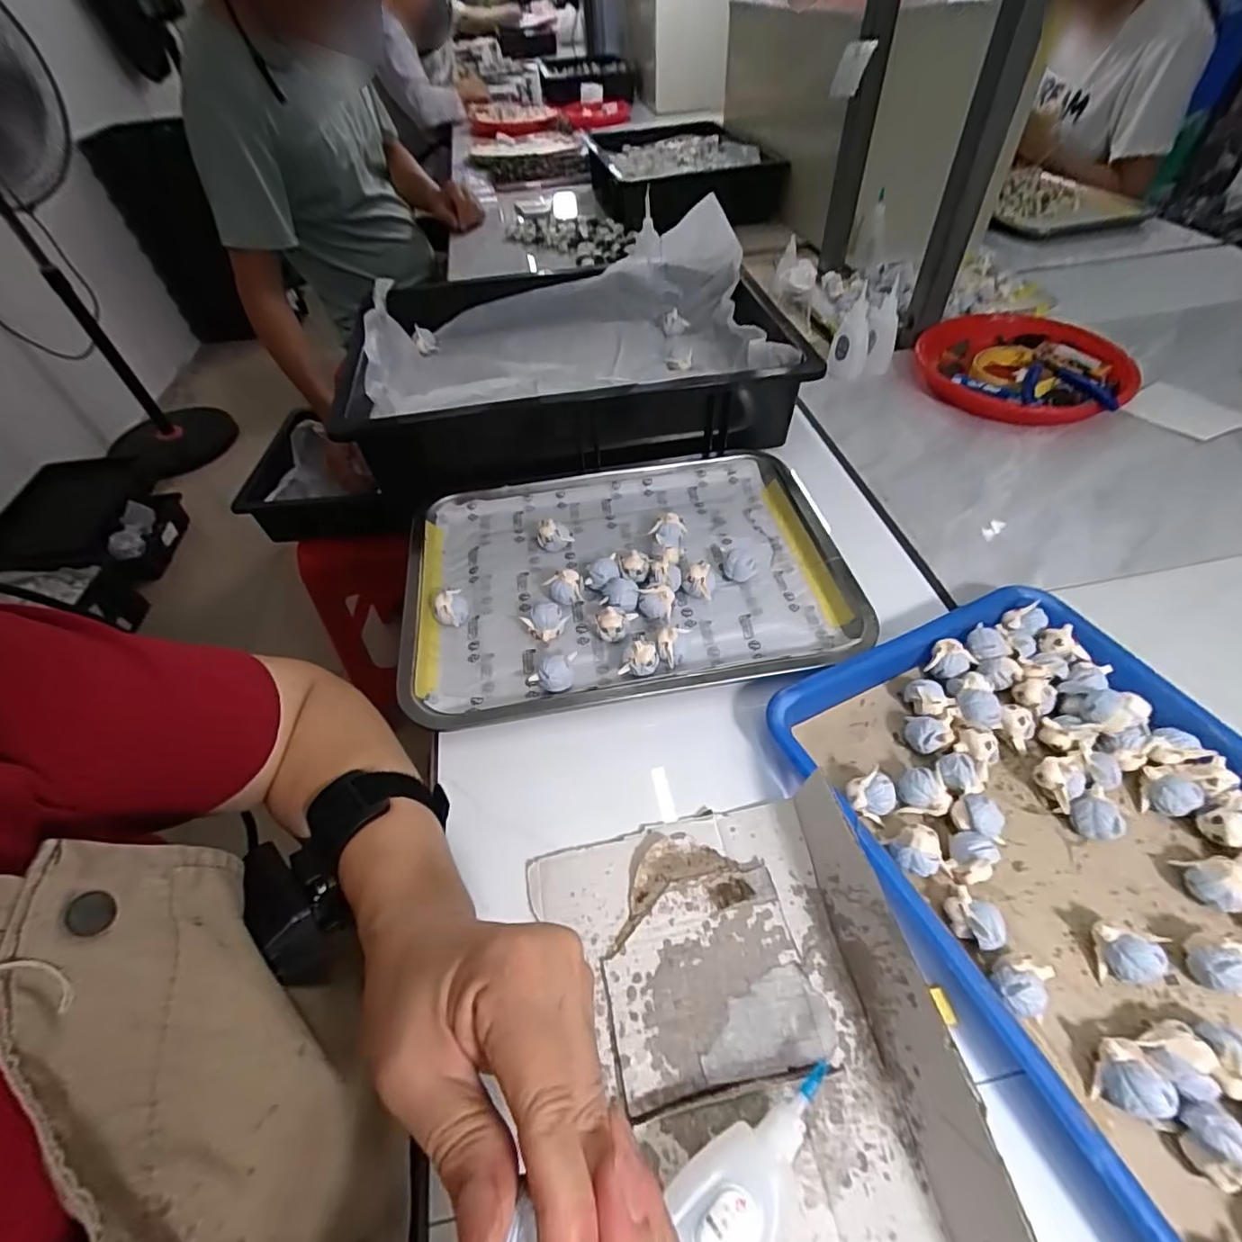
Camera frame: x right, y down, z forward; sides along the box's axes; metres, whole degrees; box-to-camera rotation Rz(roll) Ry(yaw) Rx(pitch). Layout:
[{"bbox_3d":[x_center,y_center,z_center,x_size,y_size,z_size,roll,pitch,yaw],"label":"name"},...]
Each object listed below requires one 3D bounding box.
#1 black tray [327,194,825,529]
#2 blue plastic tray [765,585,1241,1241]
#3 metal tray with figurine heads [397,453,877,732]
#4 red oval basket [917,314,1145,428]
[{"bbox_3d":[-0.076,-0.352,0.702,0.466,0.117,0.481,-7,50,-3],"label":"black tray"},{"bbox_3d":[0.267,0.128,0.306,0.239,0.031,0.322,-23,53,-15],"label":"blue plastic tray"},{"bbox_3d":[-0.004,-0.046,0.482,0.355,0.030,0.276,-8,50,-3],"label":"metal tray with figurine heads"},{"bbox_3d":[0.446,-0.286,0.639,0.196,0.037,0.199,7,51,9],"label":"red oval basket"}]

